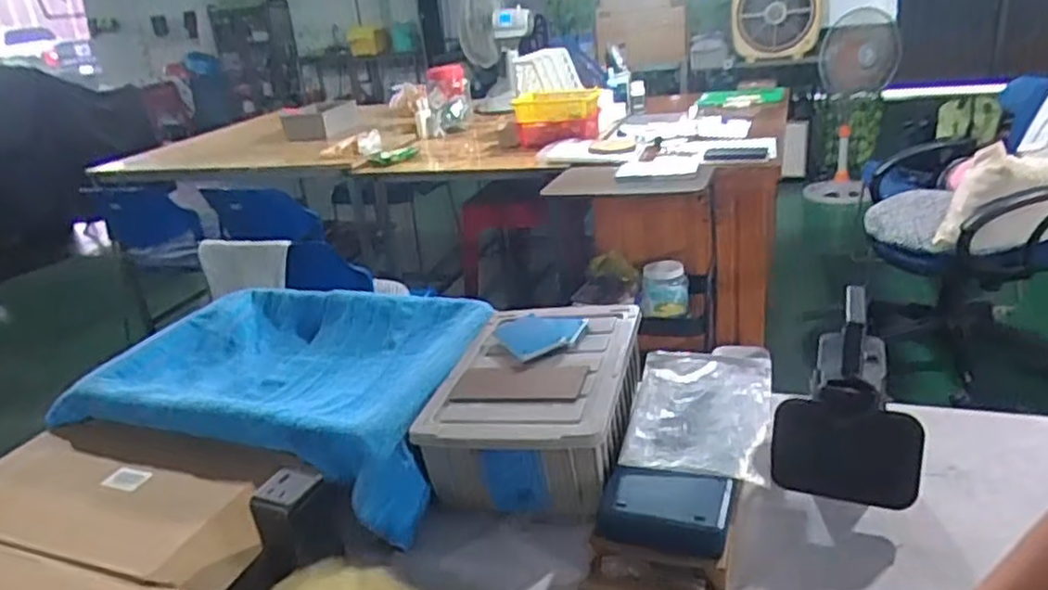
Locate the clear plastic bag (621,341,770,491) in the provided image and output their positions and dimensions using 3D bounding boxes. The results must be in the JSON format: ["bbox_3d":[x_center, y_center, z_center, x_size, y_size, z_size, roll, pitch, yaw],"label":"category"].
[{"bbox_3d":[0.199,0.122,0.798,0.146,0.033,0.228,0,22,18],"label":"clear plastic bag"}]

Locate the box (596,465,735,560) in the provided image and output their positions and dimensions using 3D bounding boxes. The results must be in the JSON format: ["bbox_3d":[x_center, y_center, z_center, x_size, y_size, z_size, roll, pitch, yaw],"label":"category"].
[{"bbox_3d":[0.136,0.203,0.680,0.118,0.042,0.074,2,23,23],"label":"box"}]

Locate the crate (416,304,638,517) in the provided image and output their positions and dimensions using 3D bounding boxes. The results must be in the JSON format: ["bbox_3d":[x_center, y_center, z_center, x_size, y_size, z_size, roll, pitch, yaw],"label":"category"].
[{"bbox_3d":[0.023,0.124,0.846,0.211,0.109,0.303,-1,22,17],"label":"crate"}]

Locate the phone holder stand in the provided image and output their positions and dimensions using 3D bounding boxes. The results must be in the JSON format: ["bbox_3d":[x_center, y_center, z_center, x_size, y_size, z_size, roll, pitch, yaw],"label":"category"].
[{"bbox_3d":[0.326,0.100,0.732,0.130,0.147,0.158,0,22,19],"label":"phone holder stand"}]

